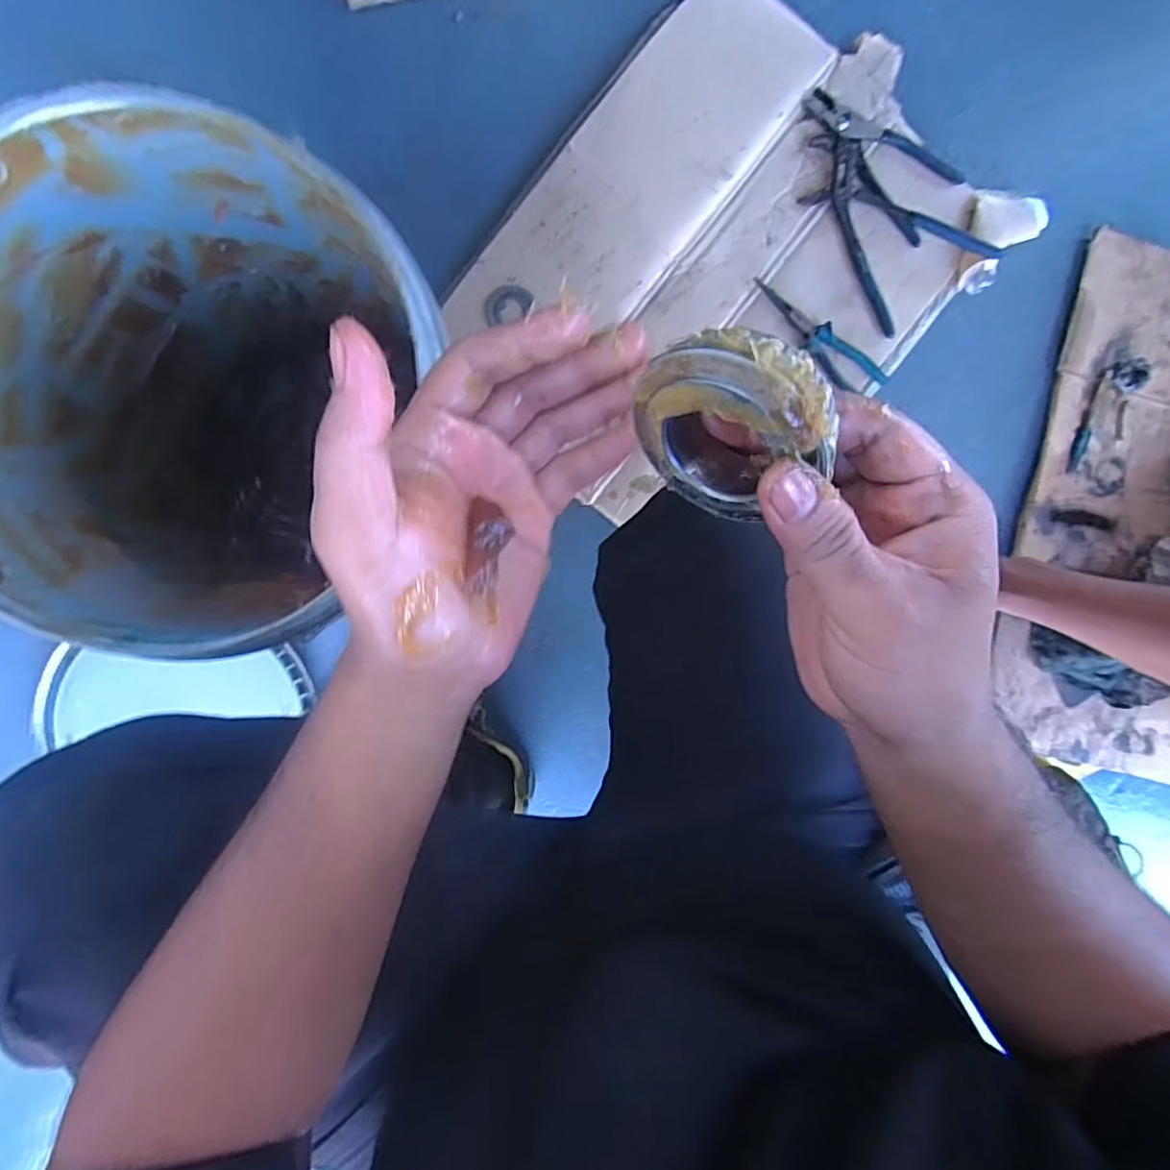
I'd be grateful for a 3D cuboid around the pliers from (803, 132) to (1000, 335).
[{"bbox_3d":[0.352,-0.434,0.712,0.161,0.016,0.230,-40,97,0],"label":"pliers"}]

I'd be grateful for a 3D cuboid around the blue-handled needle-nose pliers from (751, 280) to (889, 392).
[{"bbox_3d":[0.276,-0.292,0.712,0.188,0.009,0.043,40,91,-7],"label":"blue-handled needle-nose pliers"}]

